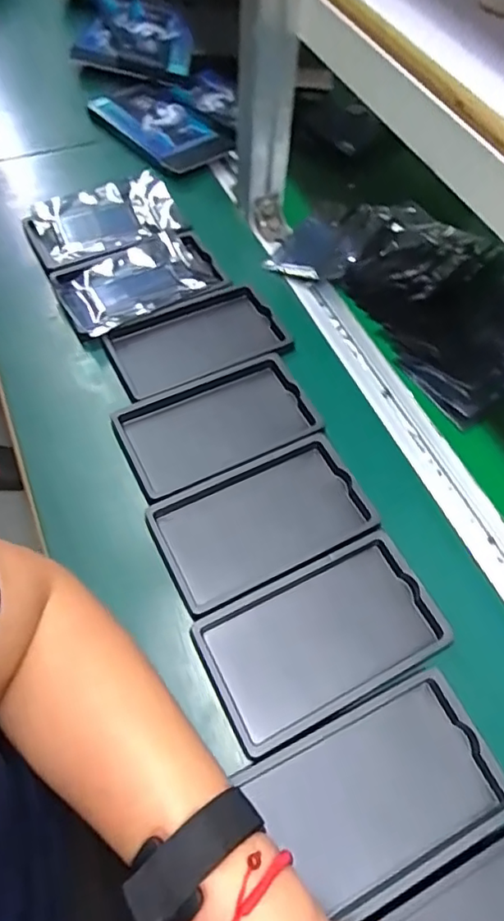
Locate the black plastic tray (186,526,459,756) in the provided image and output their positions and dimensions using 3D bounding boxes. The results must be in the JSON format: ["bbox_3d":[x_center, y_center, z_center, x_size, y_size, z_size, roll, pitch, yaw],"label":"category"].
[{"bbox_3d":[0.049,0.121,0.391,0.158,0.022,0.092,-22,62,-17],"label":"black plastic tray"}]

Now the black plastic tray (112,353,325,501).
[{"bbox_3d":[-0.029,-0.029,0.482,0.156,0.027,0.094,-24,63,-12],"label":"black plastic tray"}]

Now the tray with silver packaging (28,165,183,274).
[{"bbox_3d":[-0.157,-0.259,0.602,0.158,0.023,0.094,-23,62,-18],"label":"tray with silver packaging"}]

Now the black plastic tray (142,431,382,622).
[{"bbox_3d":[0.009,0.042,0.429,0.157,0.017,0.093,-23,62,-18],"label":"black plastic tray"}]

